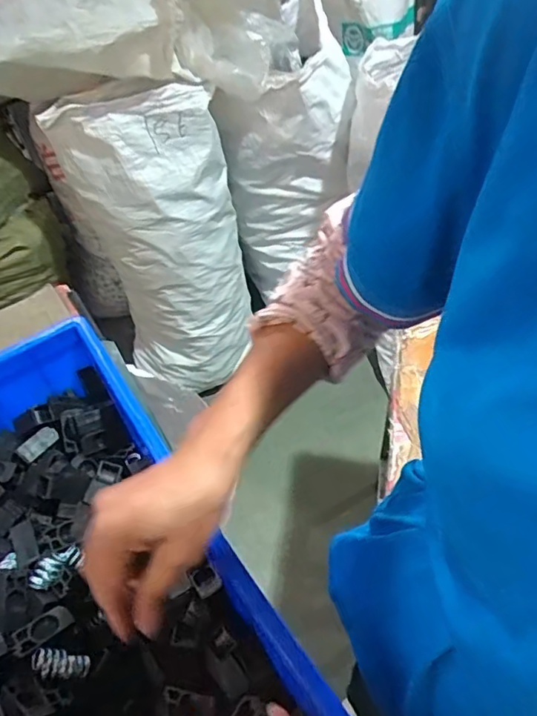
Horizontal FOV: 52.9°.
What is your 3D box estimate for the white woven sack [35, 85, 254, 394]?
[{"bbox_3d":[-0.228,-0.263,1.364,0.316,0.795,0.267,-7,50,-1],"label":"white woven sack"}]

